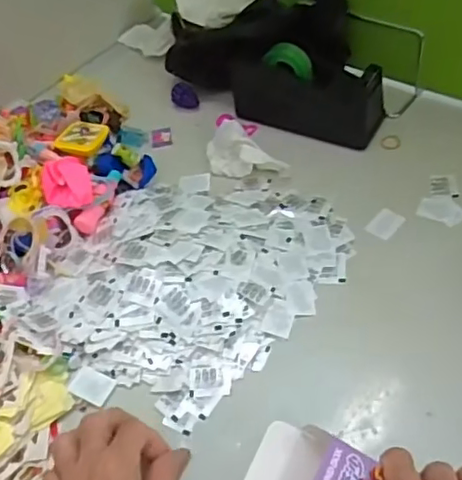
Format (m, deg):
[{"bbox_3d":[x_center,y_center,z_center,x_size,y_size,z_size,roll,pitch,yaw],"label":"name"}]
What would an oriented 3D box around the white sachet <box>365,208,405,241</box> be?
[{"bbox_3d":[0.138,-0.015,0.528,0.023,0.004,0.032,34,62,27],"label":"white sachet"}]

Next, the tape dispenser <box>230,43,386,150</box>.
[{"bbox_3d":[0.072,-0.149,0.601,0.159,0.071,0.056,17,56,18],"label":"tape dispenser"}]

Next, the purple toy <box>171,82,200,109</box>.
[{"bbox_3d":[-0.051,-0.162,0.671,0.032,0.019,0.018,25,59,23],"label":"purple toy"}]

